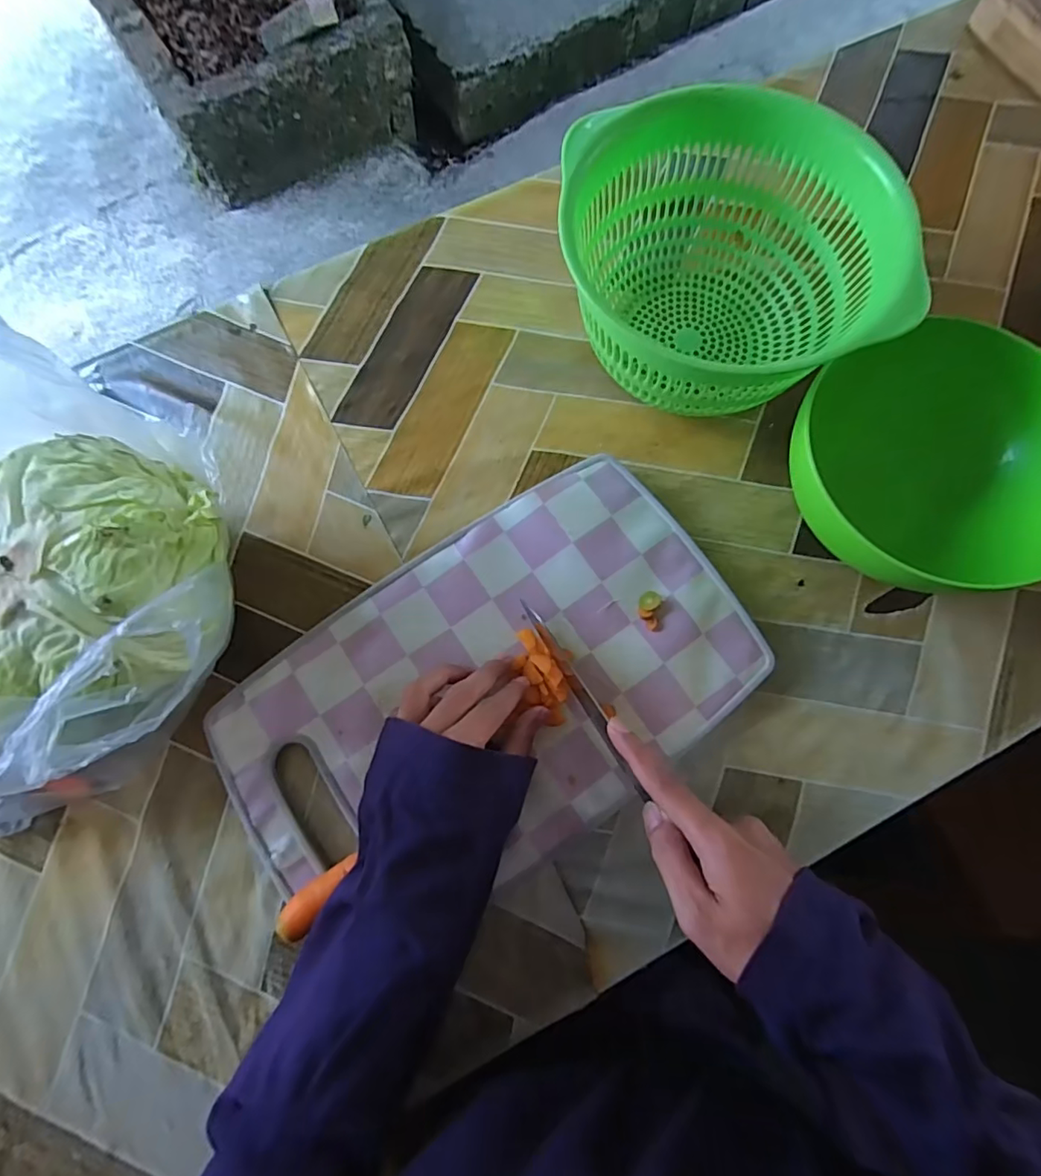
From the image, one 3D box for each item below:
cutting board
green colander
[{"bbox_3d":[-0.019,0.070,0.389,0.348,0.012,0.216,-34,78,-8],"label":"cutting board"},{"bbox_3d":[0.135,-0.223,0.410,0.208,0.127,0.201,-2,76,0],"label":"green colander"}]

